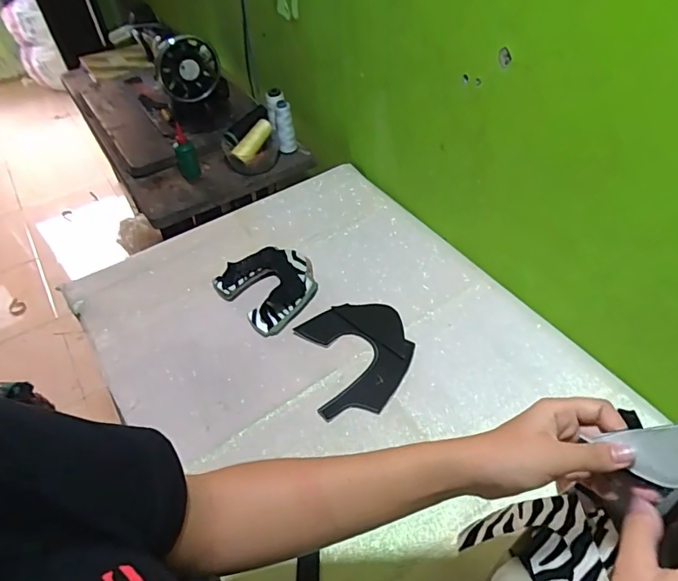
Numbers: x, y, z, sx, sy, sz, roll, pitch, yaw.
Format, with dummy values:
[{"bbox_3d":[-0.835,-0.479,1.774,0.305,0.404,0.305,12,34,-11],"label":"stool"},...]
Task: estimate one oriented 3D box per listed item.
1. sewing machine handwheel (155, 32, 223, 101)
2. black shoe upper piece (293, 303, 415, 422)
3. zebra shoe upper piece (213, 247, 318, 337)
[{"bbox_3d":[-0.331,-0.491,1.068,0.134,0.133,0.057,-22,50,-15],"label":"sewing machine handwheel"},{"bbox_3d":[0.031,0.093,0.731,0.159,0.006,0.187,-16,48,-10],"label":"black shoe upper piece"},{"bbox_3d":[-0.113,-0.012,0.828,0.152,0.030,0.161,-36,54,-26],"label":"zebra shoe upper piece"}]

